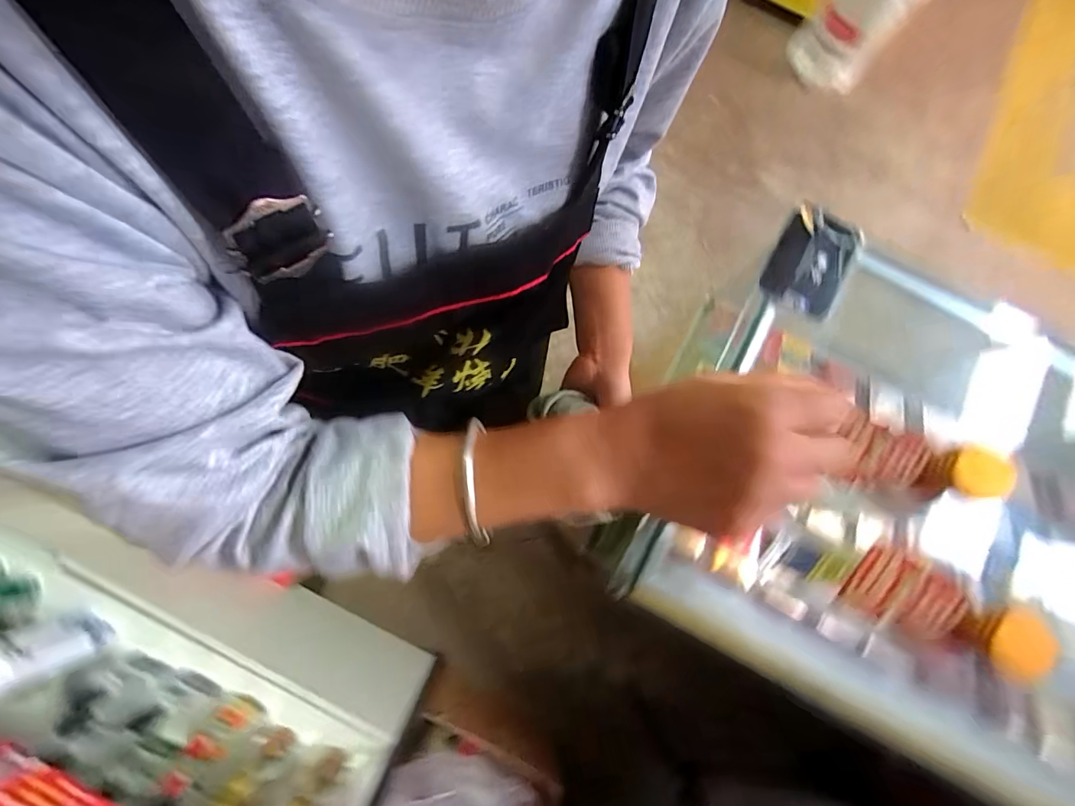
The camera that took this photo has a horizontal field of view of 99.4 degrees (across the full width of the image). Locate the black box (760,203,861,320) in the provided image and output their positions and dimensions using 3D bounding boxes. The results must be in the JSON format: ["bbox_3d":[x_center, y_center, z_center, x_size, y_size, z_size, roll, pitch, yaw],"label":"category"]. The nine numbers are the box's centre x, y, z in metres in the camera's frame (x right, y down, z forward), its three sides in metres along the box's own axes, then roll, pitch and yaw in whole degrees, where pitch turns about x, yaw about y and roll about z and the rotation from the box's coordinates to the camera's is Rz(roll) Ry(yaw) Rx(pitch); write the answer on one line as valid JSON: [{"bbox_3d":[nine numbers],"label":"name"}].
[{"bbox_3d":[0.345,-0.183,0.574,0.087,0.024,0.143,30,80,4],"label":"black box"}]

